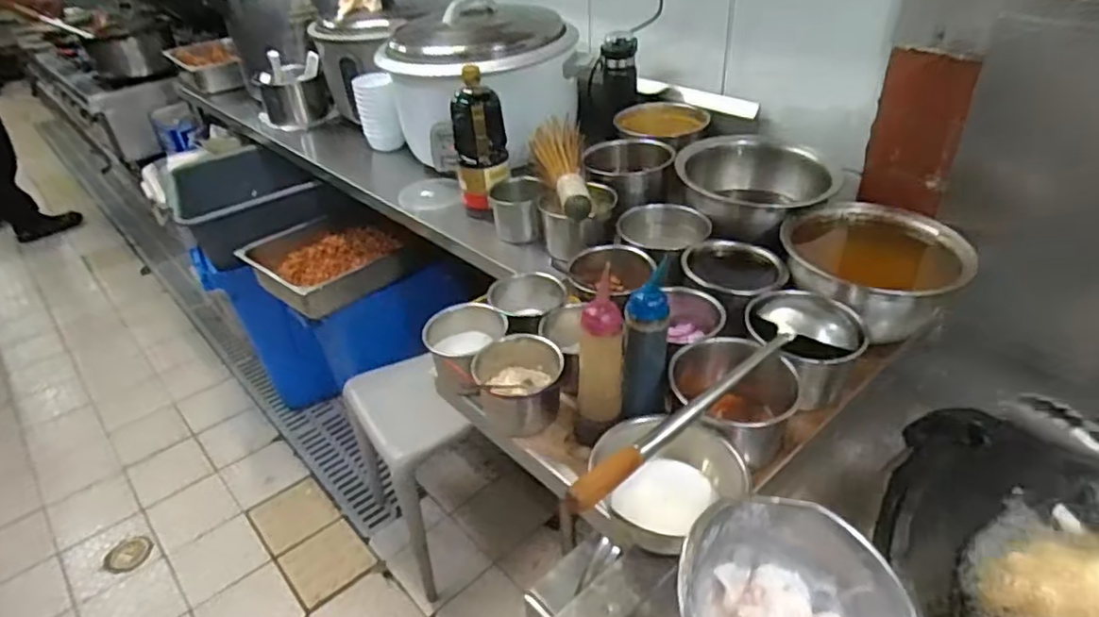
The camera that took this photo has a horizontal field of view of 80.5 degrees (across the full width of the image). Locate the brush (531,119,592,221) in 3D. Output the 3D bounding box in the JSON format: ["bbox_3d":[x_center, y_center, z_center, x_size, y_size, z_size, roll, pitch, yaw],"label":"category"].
[{"bbox_3d":[0.020,-0.255,1.164,0.088,0.070,0.284,-6,34,-4],"label":"brush"}]

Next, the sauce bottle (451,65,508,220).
[{"bbox_3d":[-0.132,-0.316,1.266,0.098,0.282,0.109,-6,34,-4],"label":"sauce bottle"}]

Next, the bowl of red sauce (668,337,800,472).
[{"bbox_3d":[0.230,0.120,0.832,0.144,0.113,0.129,22,41,32],"label":"bowl of red sauce"}]

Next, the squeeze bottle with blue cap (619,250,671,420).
[{"bbox_3d":[0.120,0.047,0.808,0.052,0.212,0.050,4,35,10],"label":"squeeze bottle with blue cap"}]

